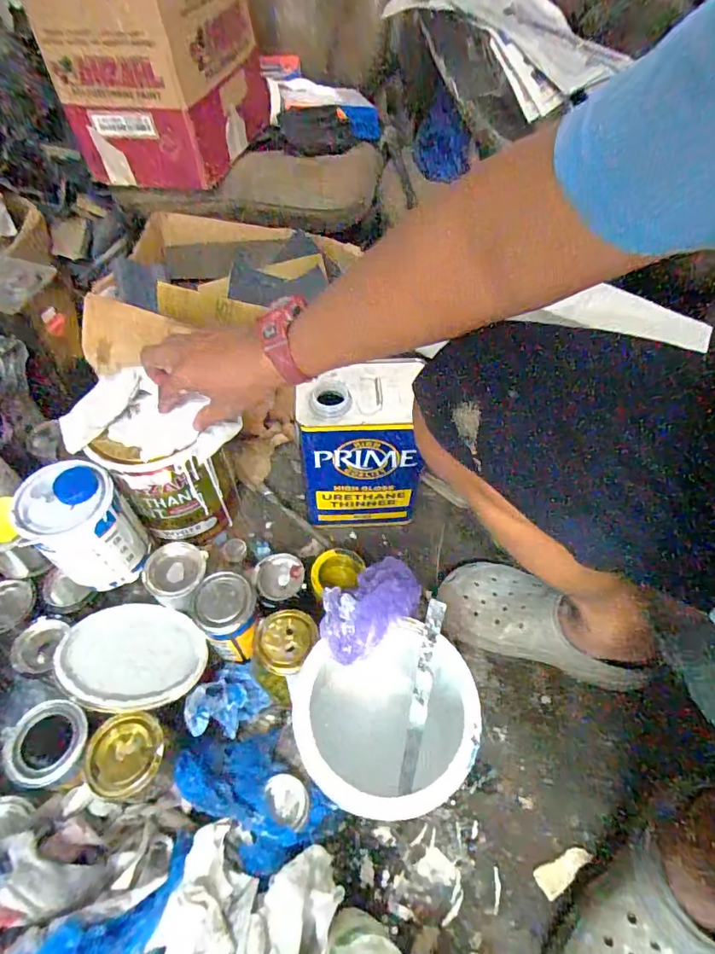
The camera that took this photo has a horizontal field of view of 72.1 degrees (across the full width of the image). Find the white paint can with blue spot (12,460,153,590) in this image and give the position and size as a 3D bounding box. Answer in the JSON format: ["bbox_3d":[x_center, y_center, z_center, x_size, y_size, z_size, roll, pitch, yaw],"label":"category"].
[{"bbox_3d":[-0.319,0.060,0.590,0.098,0.132,0.097,-1,58,2],"label":"white paint can with blue spot"}]

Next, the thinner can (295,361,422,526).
[{"bbox_3d":[0.005,-0.030,0.666,0.154,0.256,0.094,-4,58,0],"label":"thinner can"}]

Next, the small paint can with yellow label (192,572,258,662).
[{"bbox_3d":[-0.154,0.173,0.600,0.069,0.110,0.075,-1,58,2],"label":"small paint can with yellow label"}]

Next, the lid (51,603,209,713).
[{"bbox_3d":[-0.247,0.197,0.549,0.144,0.011,0.149,17,21,-7],"label":"lid"}]

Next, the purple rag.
[{"bbox_3d":[0.012,0.122,0.477,0.103,0.048,0.080,-21,60,-10],"label":"purple rag"}]

